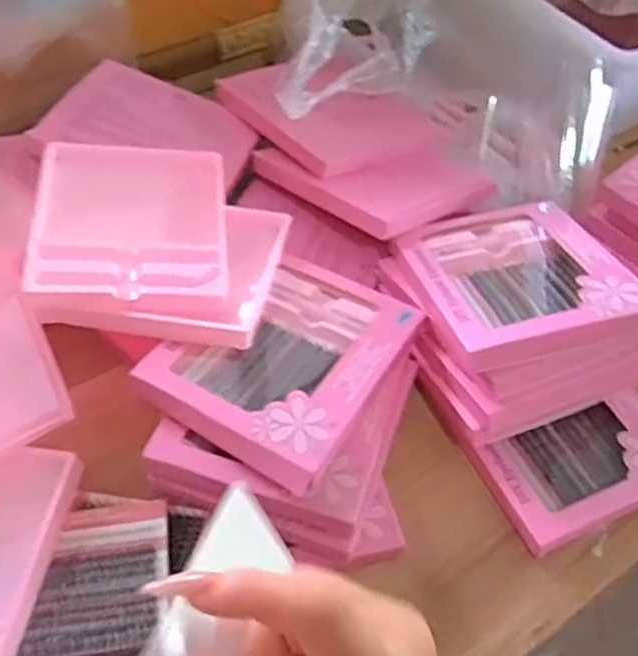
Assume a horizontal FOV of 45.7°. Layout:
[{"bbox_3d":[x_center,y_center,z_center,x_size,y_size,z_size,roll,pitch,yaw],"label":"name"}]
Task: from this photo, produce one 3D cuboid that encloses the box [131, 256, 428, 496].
[{"bbox_3d":[-0.018,0.015,0.508,0.132,0.020,0.162,30,56,18],"label":"box"}]

